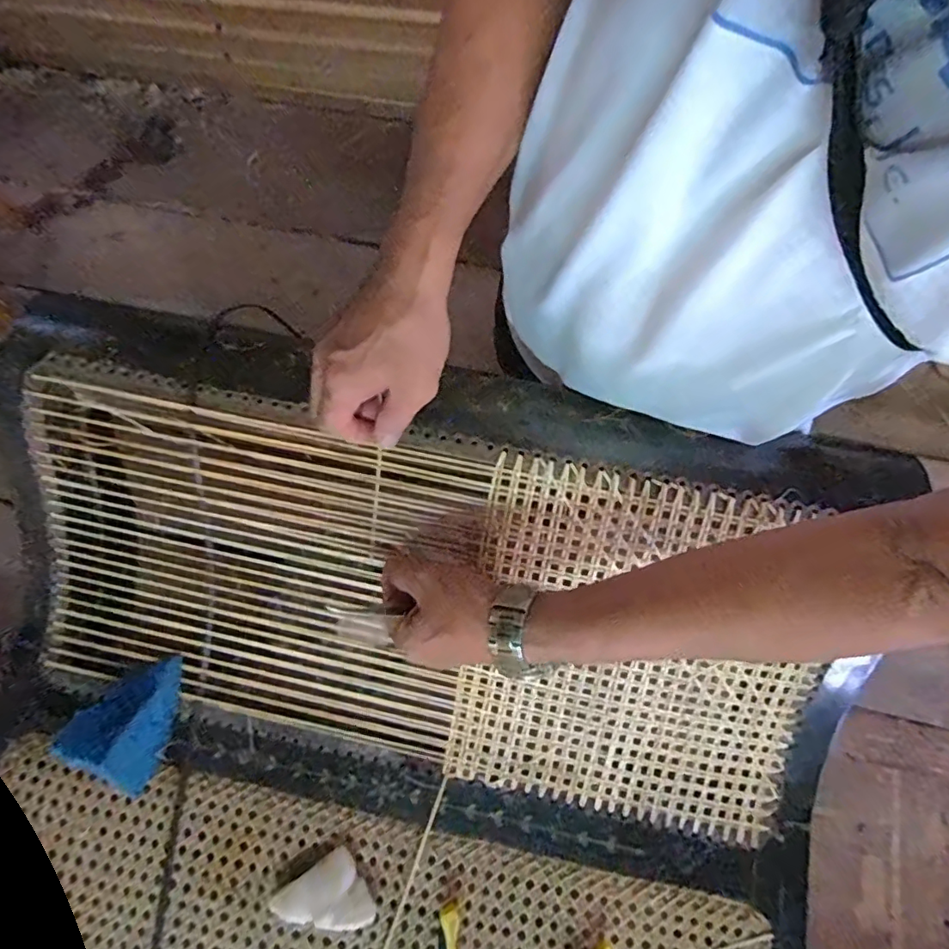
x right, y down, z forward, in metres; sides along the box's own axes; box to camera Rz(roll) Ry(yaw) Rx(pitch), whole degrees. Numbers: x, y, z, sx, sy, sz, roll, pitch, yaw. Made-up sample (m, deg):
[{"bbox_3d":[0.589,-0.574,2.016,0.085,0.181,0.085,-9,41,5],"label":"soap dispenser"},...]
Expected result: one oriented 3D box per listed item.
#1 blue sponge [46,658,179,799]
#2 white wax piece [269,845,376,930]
[{"bbox_3d":[-0.300,0.224,0.478,0.101,0.060,0.080,-42,78,-11],"label":"blue sponge"},{"bbox_3d":[-0.128,0.366,0.450,0.073,0.022,0.060,-34,76,-9],"label":"white wax piece"}]

